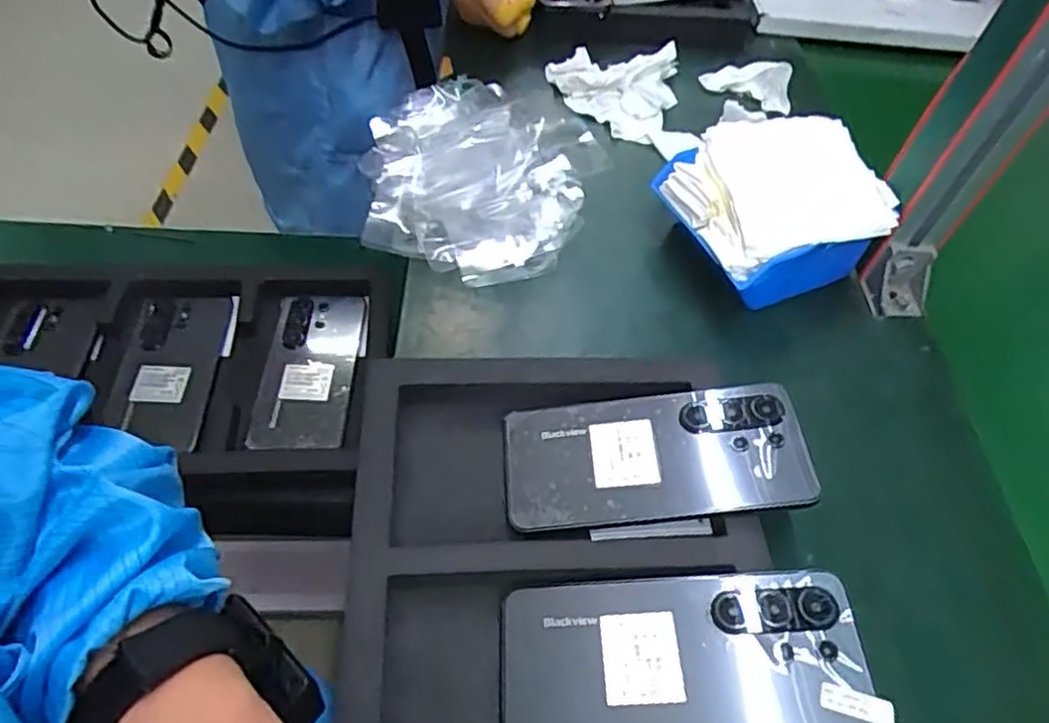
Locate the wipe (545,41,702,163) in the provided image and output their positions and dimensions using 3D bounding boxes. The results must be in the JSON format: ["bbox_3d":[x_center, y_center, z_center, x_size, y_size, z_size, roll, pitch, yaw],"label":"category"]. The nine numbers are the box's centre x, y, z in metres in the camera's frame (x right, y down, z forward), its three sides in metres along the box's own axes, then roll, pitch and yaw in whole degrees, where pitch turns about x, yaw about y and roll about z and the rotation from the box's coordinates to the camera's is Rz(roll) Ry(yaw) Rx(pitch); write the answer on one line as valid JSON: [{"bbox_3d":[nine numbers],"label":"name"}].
[{"bbox_3d":[0.092,-0.252,0.636,0.121,0.026,0.121,1,54,-7],"label":"wipe"}]

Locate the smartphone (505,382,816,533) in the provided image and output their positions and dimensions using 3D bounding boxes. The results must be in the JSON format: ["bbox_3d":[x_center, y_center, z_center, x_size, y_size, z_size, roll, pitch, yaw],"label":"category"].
[{"bbox_3d":[0.073,0.053,0.386,0.167,0.008,0.077,-7,57,2],"label":"smartphone"}]

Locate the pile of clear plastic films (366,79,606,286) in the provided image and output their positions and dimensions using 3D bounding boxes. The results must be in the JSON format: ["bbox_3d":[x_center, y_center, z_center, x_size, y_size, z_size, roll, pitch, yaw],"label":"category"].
[{"bbox_3d":[-0.037,-0.167,0.550,0.185,0.058,0.219,21,54,8],"label":"pile of clear plastic films"}]

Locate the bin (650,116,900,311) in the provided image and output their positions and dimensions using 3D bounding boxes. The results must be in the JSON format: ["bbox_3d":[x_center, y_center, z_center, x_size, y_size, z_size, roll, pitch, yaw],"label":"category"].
[{"bbox_3d":[0.179,-0.114,0.509,0.130,0.087,0.144,-17,58,-19],"label":"bin"}]

